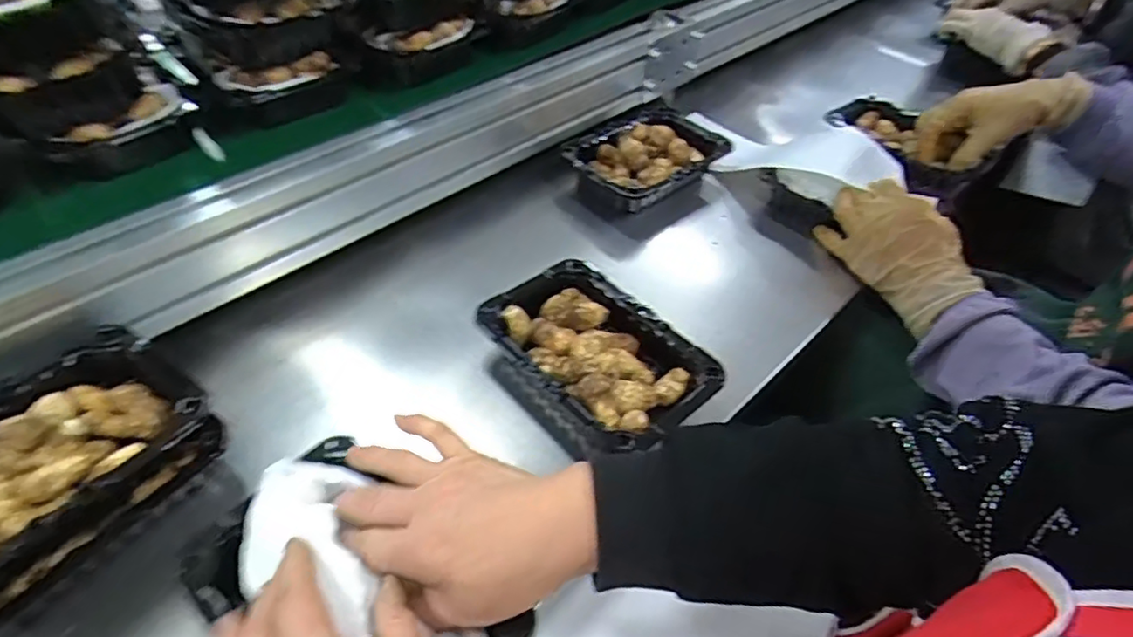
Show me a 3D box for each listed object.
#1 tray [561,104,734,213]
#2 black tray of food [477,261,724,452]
[{"bbox_3d":[0.098,-0.190,0.718,0.133,0.043,0.188,35,53,24],"label":"tray"},{"bbox_3d":[0.024,0.033,0.509,0.128,0.046,0.186,-33,58,-31],"label":"black tray of food"}]

